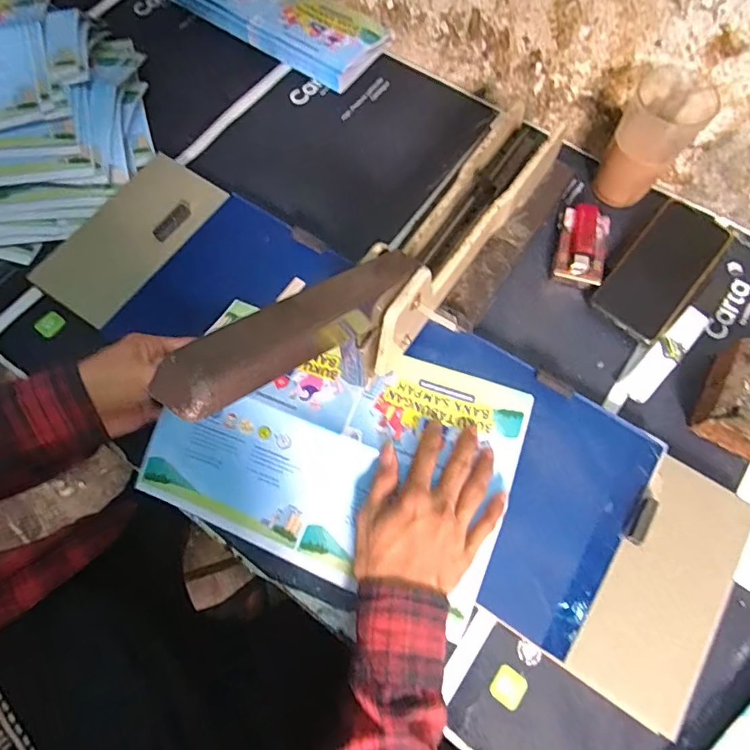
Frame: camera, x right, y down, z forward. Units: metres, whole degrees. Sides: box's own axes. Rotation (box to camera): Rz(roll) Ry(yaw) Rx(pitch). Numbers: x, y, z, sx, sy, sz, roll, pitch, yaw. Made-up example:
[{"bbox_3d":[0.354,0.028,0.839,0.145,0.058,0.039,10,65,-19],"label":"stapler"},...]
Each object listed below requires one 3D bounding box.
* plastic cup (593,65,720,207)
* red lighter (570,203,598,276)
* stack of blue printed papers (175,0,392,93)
[{"bbox_3d":[0.291,-0.246,0.517,0.078,0.098,0.082,32,73,11],"label":"plastic cup"},{"bbox_3d":[0.224,-0.148,0.525,0.023,0.013,0.092,13,70,5],"label":"red lighter"},{"bbox_3d":[-0.137,-0.498,0.659,0.322,0.030,0.115,32,73,11],"label":"stack of blue printed papers"}]

